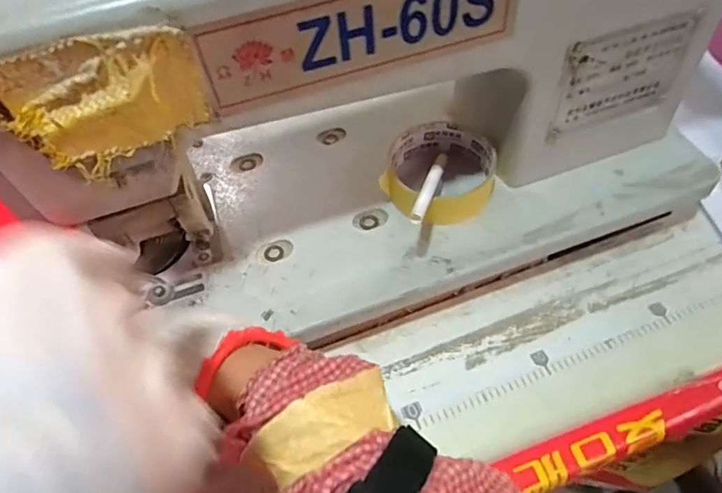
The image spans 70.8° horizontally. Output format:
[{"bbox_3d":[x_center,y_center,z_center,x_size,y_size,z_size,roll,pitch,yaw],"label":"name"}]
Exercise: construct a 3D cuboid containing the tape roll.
[{"bbox_3d":[0.058,-0.057,0.390,0.084,0.030,0.078,-2,55,3],"label":"tape roll"}]

